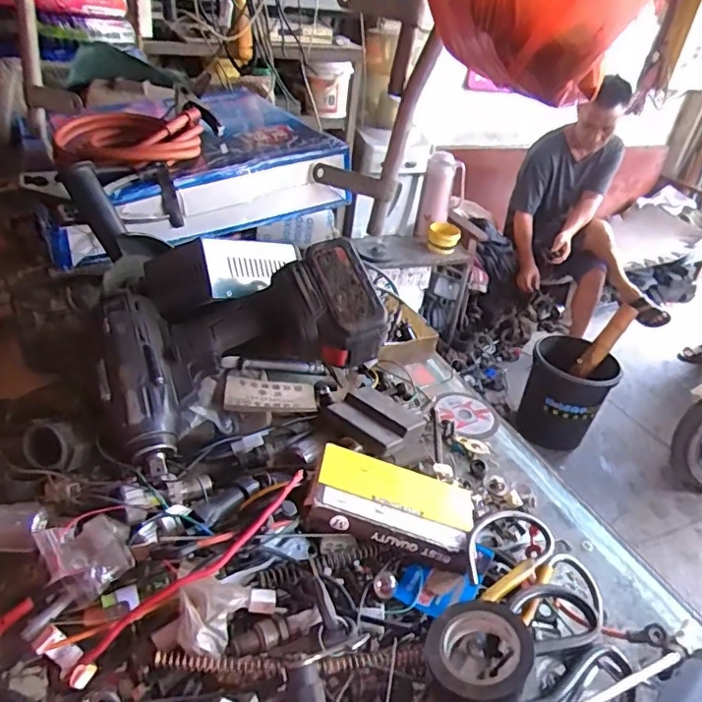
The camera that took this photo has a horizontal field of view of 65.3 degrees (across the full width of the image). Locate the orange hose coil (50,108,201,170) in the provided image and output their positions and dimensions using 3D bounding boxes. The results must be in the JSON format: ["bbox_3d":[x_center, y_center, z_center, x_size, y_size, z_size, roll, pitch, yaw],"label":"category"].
[{"bbox_3d":[-0.304,-0.289,0.758,0.194,0.064,0.183,-11,38,-23],"label":"orange hose coil"}]

